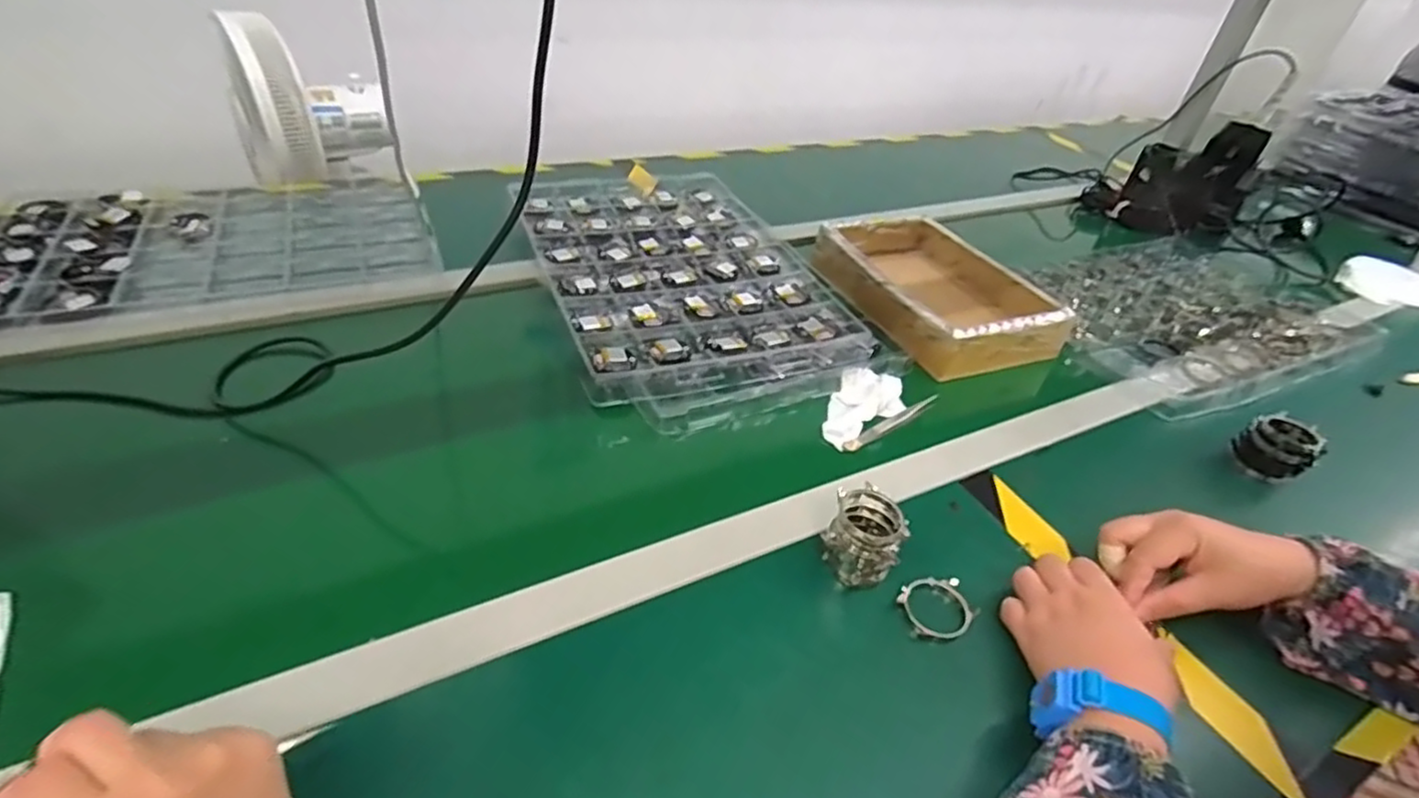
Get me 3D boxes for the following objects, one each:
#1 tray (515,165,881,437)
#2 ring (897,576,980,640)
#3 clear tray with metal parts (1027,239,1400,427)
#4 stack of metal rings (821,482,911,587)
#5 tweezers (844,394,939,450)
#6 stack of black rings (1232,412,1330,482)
[{"bbox_3d":[-0.036,-0.152,0.794,0.316,0.030,0.478,-11,43,-21],"label":"tray"},{"bbox_3d":[0.163,0.147,0.477,0.051,0.008,0.046,-5,47,-22],"label":"ring"},{"bbox_3d":[0.621,-0.121,0.876,0.456,0.031,0.300,-11,49,-26],"label":"clear tray with metal parts"},{"bbox_3d":[0.111,0.101,0.490,0.056,0.050,0.050,32,45,24],"label":"stack of metal rings"},{"bbox_3d":[0.176,0.022,0.640,0.120,0.015,0.011,-20,54,-33],"label":"tweezers"},{"bbox_3d":[0.540,0.046,0.638,0.048,0.047,0.061,-20,49,-31],"label":"stack of black rings"}]

